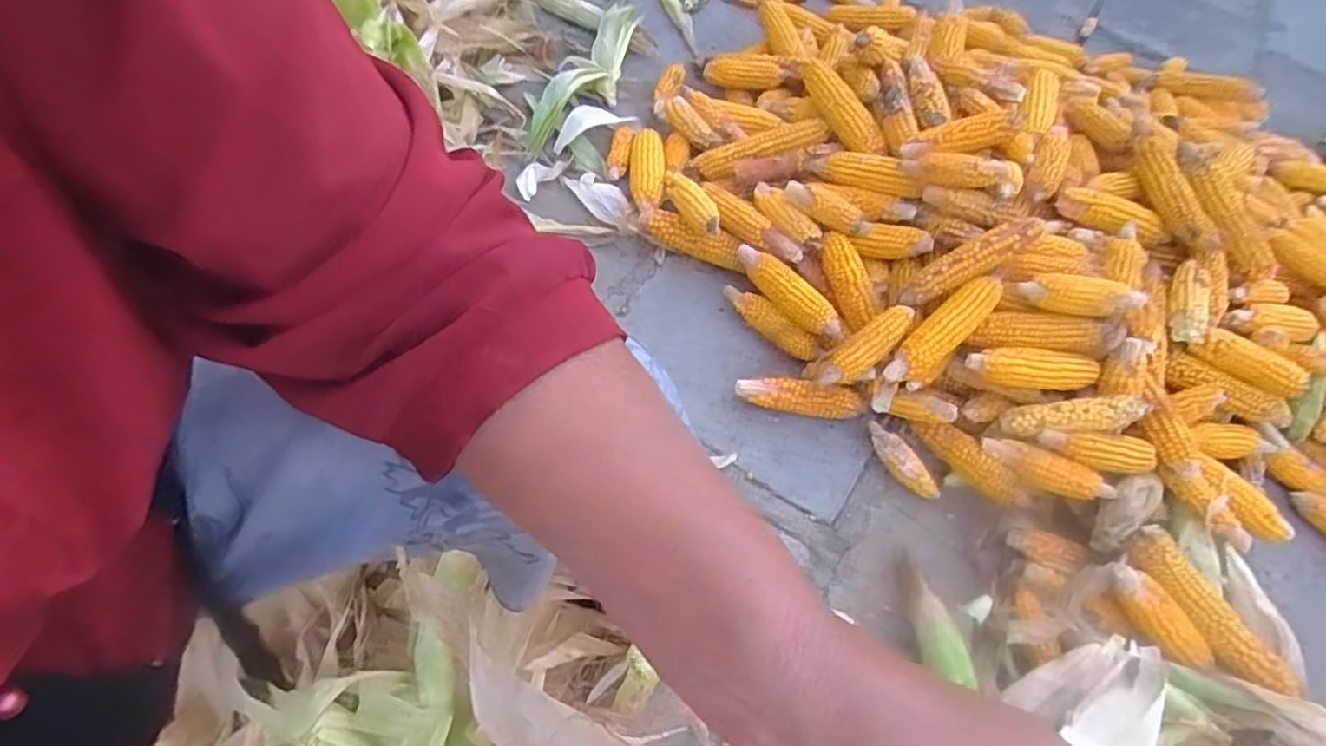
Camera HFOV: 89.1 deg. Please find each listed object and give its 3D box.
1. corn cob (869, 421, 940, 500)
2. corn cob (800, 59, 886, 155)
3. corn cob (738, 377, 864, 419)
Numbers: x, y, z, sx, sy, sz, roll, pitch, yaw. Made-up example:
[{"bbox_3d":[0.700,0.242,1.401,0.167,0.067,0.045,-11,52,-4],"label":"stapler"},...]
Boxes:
[{"bbox_3d":[0.295,0.109,0.833,0.029,0.028,0.111,-30,62,-23],"label":"corn cob"},{"bbox_3d":[0.254,-0.384,0.975,0.045,0.052,0.214,-14,57,-14],"label":"corn cob"},{"bbox_3d":[0.172,0.030,0.842,0.159,0.043,0.035,9,55,2],"label":"corn cob"}]

